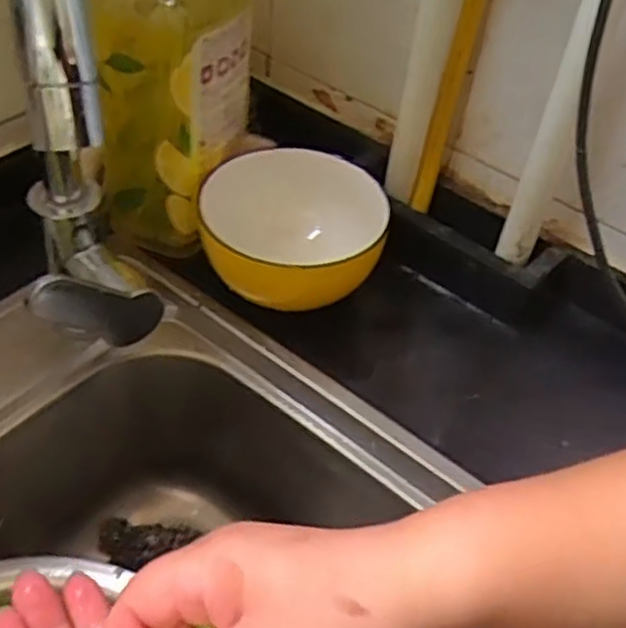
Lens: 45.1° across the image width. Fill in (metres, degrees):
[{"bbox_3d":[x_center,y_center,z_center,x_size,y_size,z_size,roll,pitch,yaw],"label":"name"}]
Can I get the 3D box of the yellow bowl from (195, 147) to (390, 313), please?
[{"bbox_3d":[-0.012,-0.053,0.557,0.127,0.077,0.130,7,46,0],"label":"yellow bowl"}]

